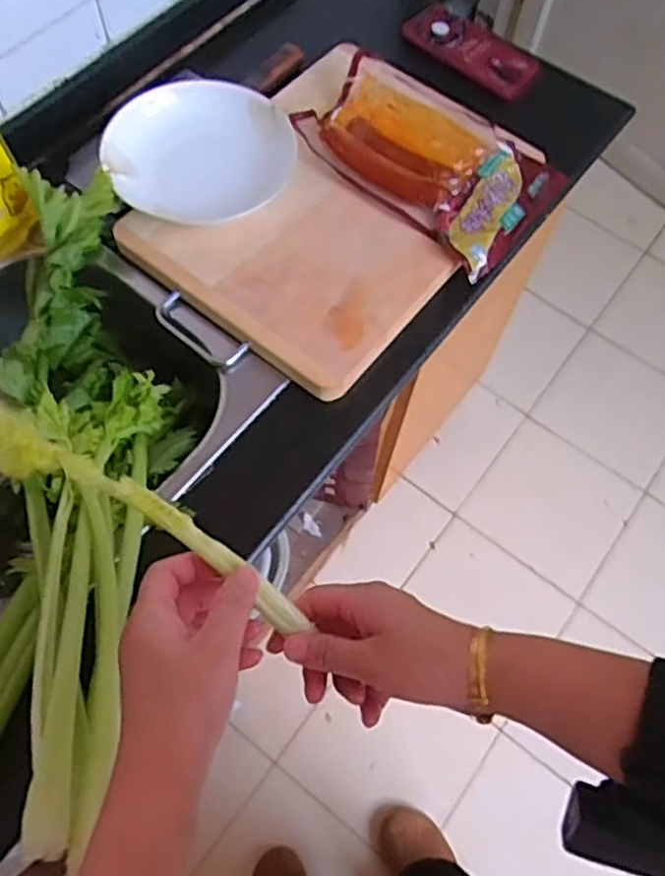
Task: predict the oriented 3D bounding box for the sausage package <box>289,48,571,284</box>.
[{"bbox_3d":[0.108,-0.314,0.759,0.270,0.037,0.178,39,67,16],"label":"sausage package"}]

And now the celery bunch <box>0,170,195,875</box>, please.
[{"bbox_3d":[-0.231,0.069,0.577,0.169,0.119,0.662,5,63,-1],"label":"celery bunch"}]

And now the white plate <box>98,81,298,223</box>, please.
[{"bbox_3d":[-0.137,-0.296,0.723,0.196,0.033,0.160,-6,79,-12],"label":"white plate"}]

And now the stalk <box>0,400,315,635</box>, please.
[{"bbox_3d":[-0.135,0.040,0.404,0.270,0.049,0.041,30,63,-12],"label":"stalk"}]

